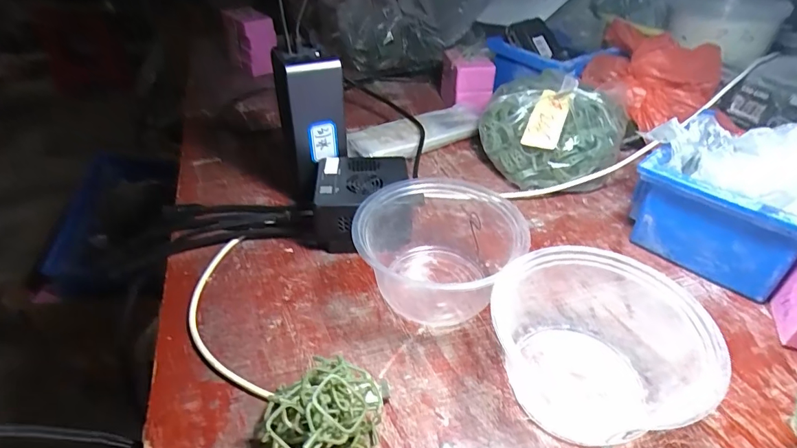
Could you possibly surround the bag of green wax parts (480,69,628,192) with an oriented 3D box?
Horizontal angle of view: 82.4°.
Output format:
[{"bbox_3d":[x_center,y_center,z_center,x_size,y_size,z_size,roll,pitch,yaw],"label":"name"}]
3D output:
[{"bbox_3d":[0.154,-0.095,0.464,0.133,0.079,0.129,26,45,30],"label":"bag of green wax parts"}]

